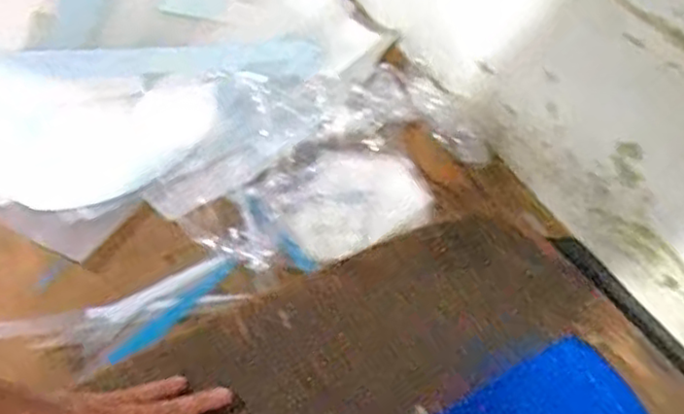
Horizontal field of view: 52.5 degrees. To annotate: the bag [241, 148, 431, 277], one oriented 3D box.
[{"bbox_3d":[0.000,-0.012,0.771,0.202,0.029,0.138,-23,54,-20],"label":"bag"}]

